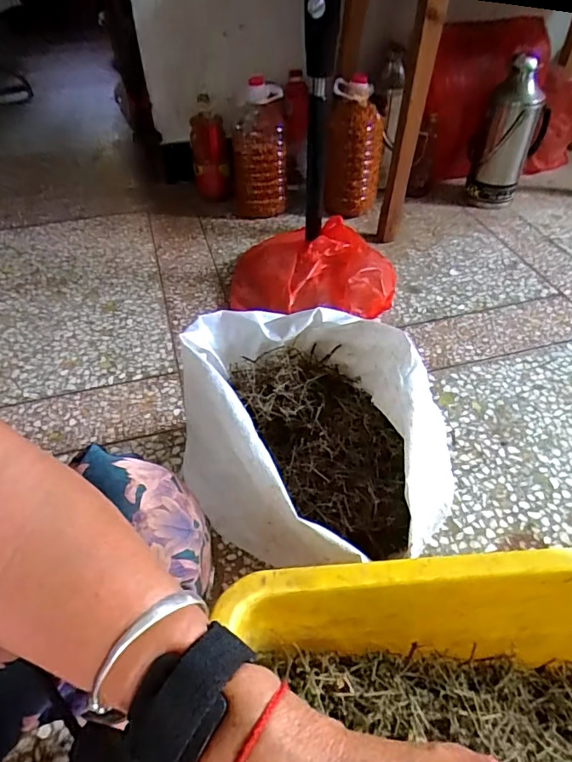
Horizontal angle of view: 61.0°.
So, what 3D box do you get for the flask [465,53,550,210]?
[{"bbox_3d":[0.597,-0.649,1.294,0.148,0.366,0.128,20,51,18],"label":"flask"}]

